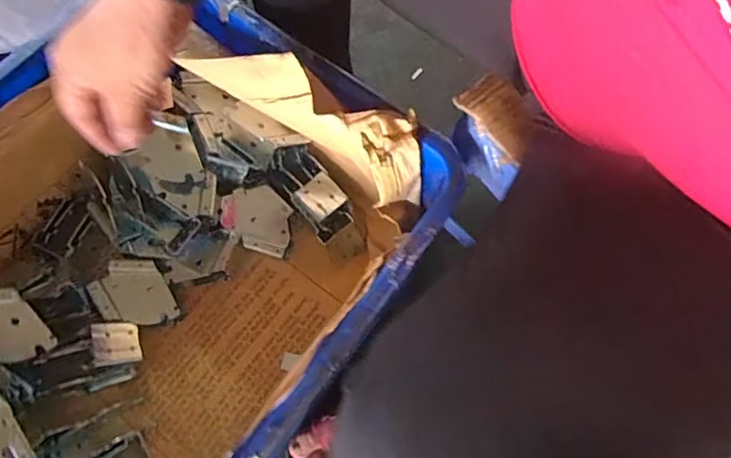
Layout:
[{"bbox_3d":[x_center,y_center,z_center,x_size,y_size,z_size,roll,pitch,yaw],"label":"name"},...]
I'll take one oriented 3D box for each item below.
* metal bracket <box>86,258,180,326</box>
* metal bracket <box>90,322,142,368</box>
[{"bbox_3d":[-0.283,0.080,0.622,0.079,0.010,0.094,-32,76,-11],"label":"metal bracket"},{"bbox_3d":[-0.290,0.133,0.601,0.051,0.007,0.047,1,72,-41],"label":"metal bracket"}]

